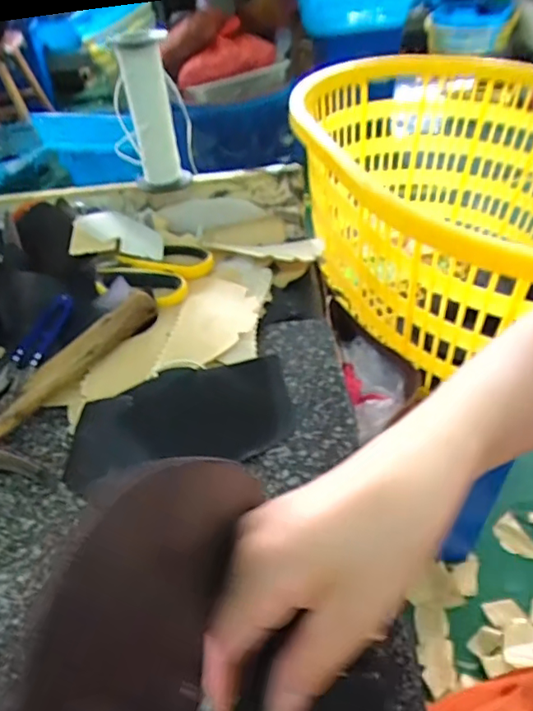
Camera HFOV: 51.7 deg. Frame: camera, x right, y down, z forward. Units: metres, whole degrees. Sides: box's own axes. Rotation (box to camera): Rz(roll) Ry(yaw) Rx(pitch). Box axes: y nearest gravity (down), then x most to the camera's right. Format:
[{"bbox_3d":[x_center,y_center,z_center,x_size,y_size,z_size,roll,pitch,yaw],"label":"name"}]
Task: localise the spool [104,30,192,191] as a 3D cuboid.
[{"bbox_3d":[-0.113,-0.235,0.557,0.052,0.158,0.047,5,43,11],"label":"spool"}]

